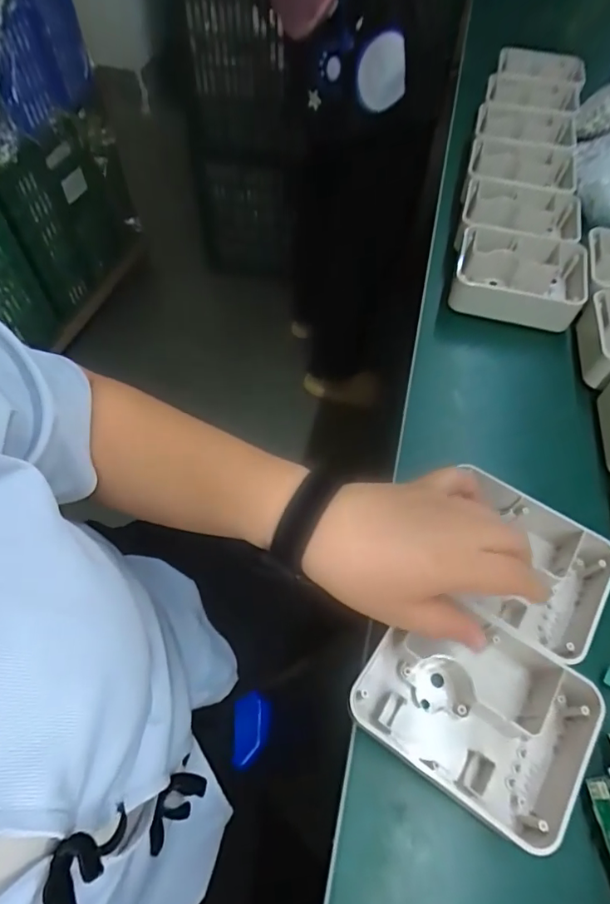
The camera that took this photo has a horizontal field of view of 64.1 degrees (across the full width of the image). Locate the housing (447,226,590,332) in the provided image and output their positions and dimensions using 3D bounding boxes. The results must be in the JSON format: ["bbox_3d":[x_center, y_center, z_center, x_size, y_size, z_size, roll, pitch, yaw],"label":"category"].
[{"bbox_3d":[0.225,-0.184,0.511,0.131,0.043,0.098,16,59,7],"label":"housing"}]

